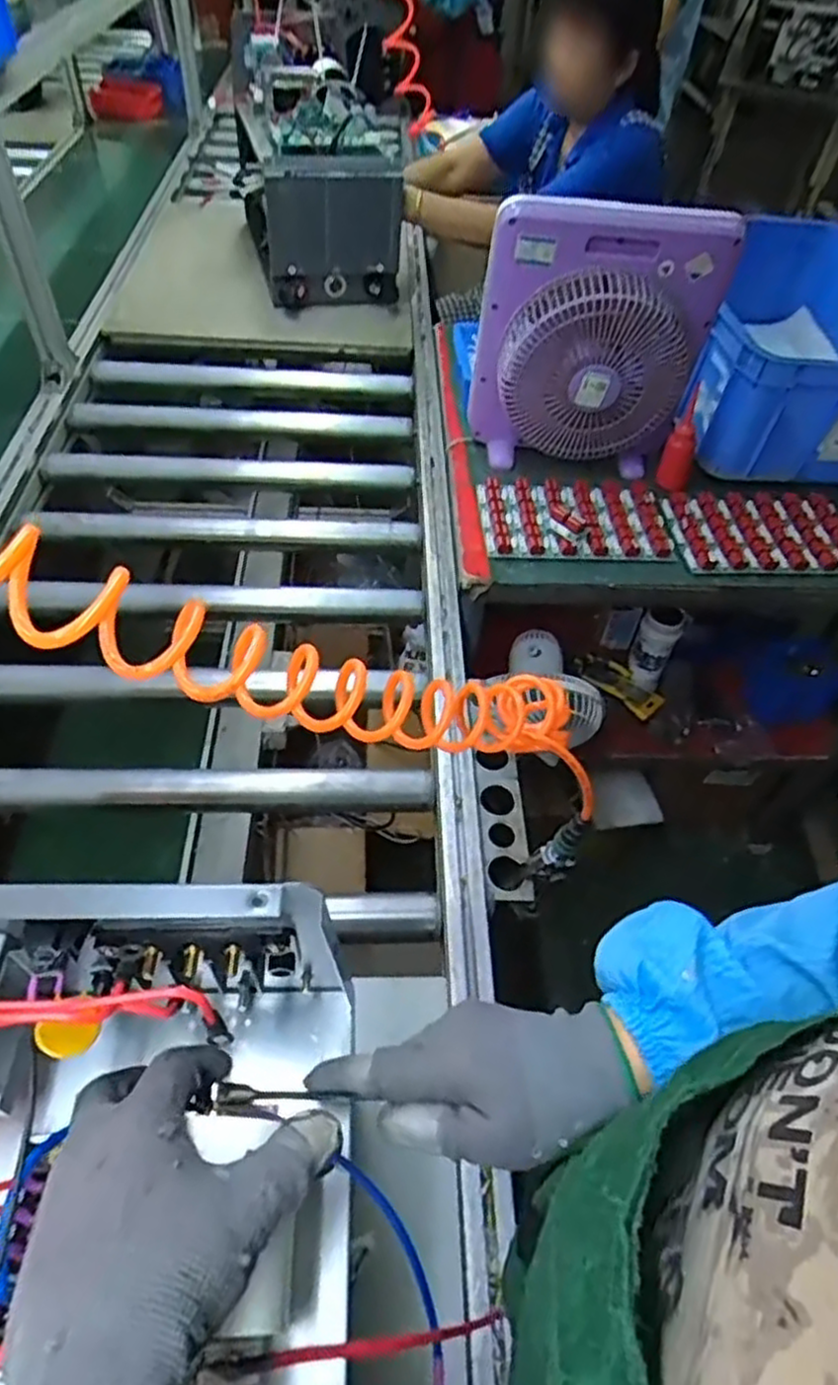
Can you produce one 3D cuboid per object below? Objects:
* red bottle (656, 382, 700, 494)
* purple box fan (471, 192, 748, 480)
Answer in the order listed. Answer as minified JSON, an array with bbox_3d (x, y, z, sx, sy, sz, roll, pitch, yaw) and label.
[{"bbox_3d":[0.411,-0.385,1.128,0.051,0.152,0.048,22,52,13],"label":"red bottle"},{"bbox_3d":[0.251,-0.488,1.049,0.332,0.356,0.103,10,51,3],"label":"purple box fan"}]

